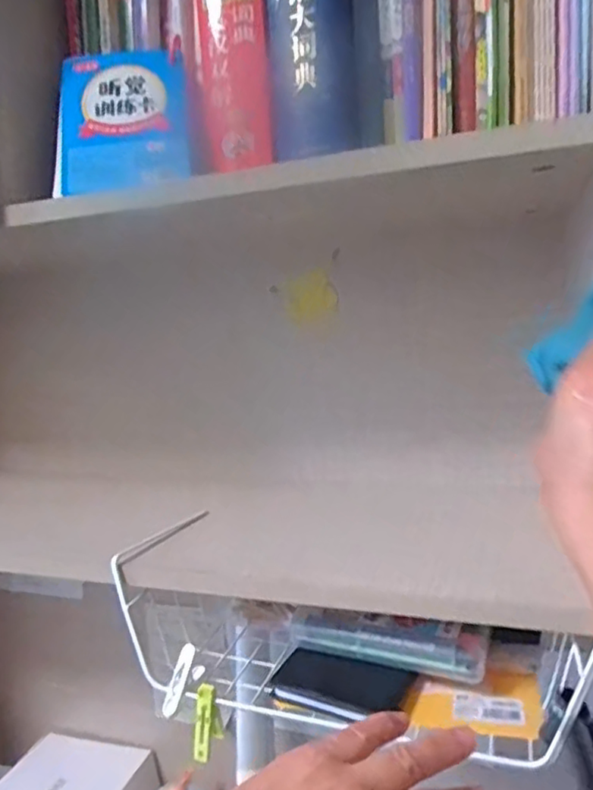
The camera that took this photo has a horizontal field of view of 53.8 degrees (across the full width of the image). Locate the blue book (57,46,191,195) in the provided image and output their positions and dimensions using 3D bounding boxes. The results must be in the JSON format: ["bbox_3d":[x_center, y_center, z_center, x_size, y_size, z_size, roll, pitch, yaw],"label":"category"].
[{"bbox_3d":[-0.143,-0.227,0.477,0.110,0.139,0.017,-3,-12,-11],"label":"blue book"}]

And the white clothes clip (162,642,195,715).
[{"bbox_3d":[-0.096,0.230,0.473,0.010,0.054,0.014,-1,-36,28],"label":"white clothes clip"}]

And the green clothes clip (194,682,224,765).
[{"bbox_3d":[-0.068,0.256,0.456,0.016,0.053,0.021,-3,-16,12],"label":"green clothes clip"}]

